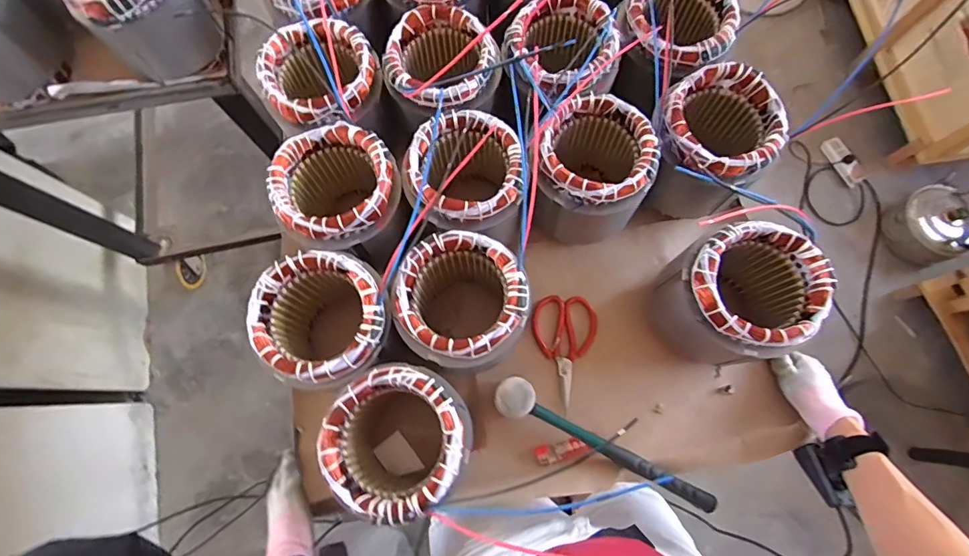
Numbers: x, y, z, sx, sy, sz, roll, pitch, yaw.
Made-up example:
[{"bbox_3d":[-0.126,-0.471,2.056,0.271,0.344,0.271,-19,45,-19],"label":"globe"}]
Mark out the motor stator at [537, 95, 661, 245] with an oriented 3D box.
[{"bbox_3d":[0.138,-0.137,0.606,0.134,0.149,0.133,0,77,0],"label":"motor stator"}]

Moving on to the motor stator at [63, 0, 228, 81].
[{"bbox_3d":[-0.488,-0.395,0.656,0.144,0.138,0.144,0,77,0],"label":"motor stator"}]

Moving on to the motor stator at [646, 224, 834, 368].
[{"bbox_3d":[0.302,0.021,0.567,0.144,0.159,0.137,-32,79,-8],"label":"motor stator"}]

